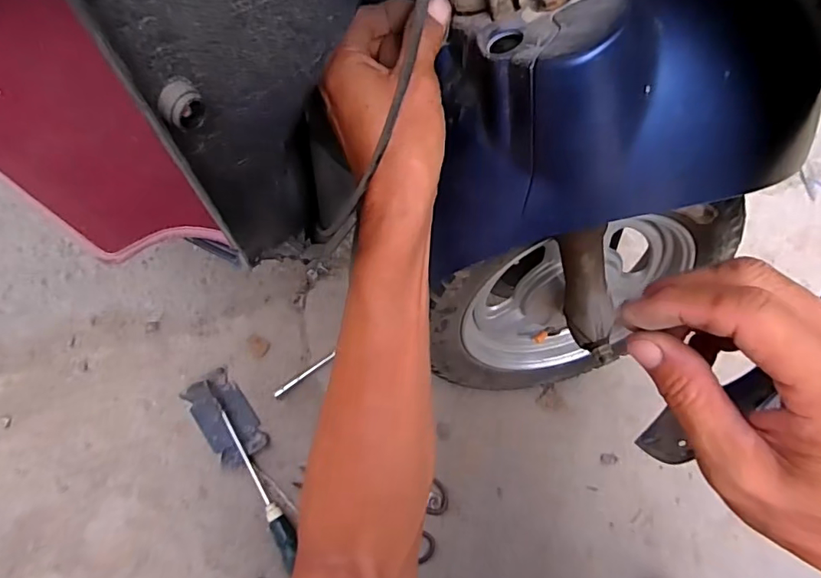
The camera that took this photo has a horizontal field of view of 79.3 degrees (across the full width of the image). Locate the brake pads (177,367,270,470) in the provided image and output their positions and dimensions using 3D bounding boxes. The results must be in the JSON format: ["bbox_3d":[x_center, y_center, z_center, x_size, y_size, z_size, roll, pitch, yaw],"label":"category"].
[{"bbox_3d":[-0.264,0.183,0.707,0.069,0.024,0.135,-34,73,-16],"label":"brake pads"}]

